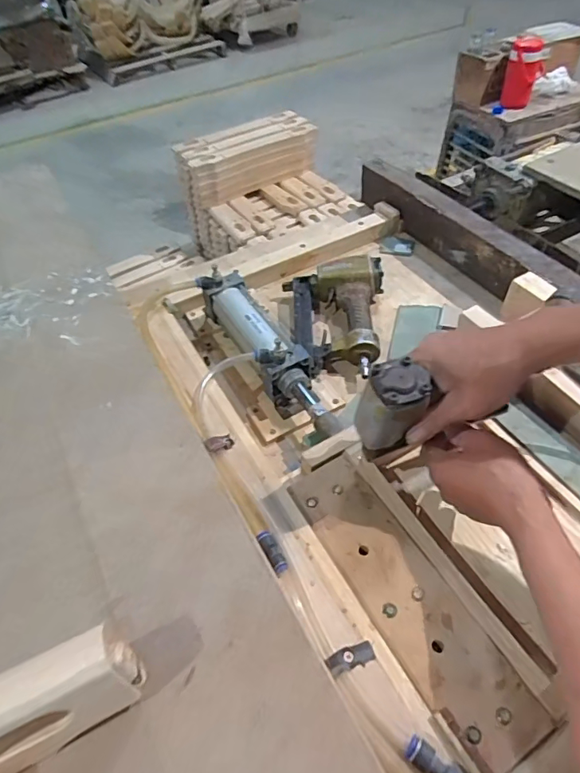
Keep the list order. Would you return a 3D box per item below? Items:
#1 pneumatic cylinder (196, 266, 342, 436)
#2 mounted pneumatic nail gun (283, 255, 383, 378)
[{"bbox_3d":[-0.030,-0.047,0.660,0.072,0.081,0.315,-27,54,-18],"label":"pneumatic cylinder"},{"bbox_3d":[0.061,-0.110,0.735,0.156,0.075,0.218,6,51,8],"label":"mounted pneumatic nail gun"}]

